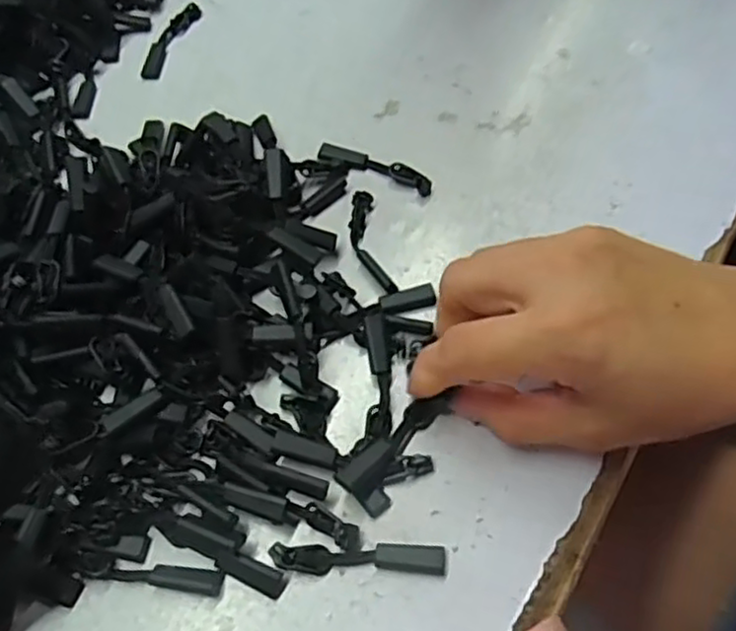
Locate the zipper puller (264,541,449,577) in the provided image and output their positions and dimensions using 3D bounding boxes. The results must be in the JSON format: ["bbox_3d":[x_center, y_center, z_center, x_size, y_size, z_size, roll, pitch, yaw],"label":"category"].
[{"bbox_3d":[-0.003,0.084,0.241,0.060,0.004,0.010,0,60,3],"label":"zipper puller"}]

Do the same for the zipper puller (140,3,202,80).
[{"bbox_3d":[-0.111,-0.154,0.387,0.012,0.006,0.058,16,63,13],"label":"zipper puller"}]

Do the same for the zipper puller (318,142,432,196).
[{"bbox_3d":[0.004,-0.070,0.327,0.058,0.004,0.012,21,64,15],"label":"zipper puller"}]

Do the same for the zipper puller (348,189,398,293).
[{"bbox_3d":[0.000,-0.033,0.307,0.014,0.005,0.058,-10,60,-2],"label":"zipper puller"}]

